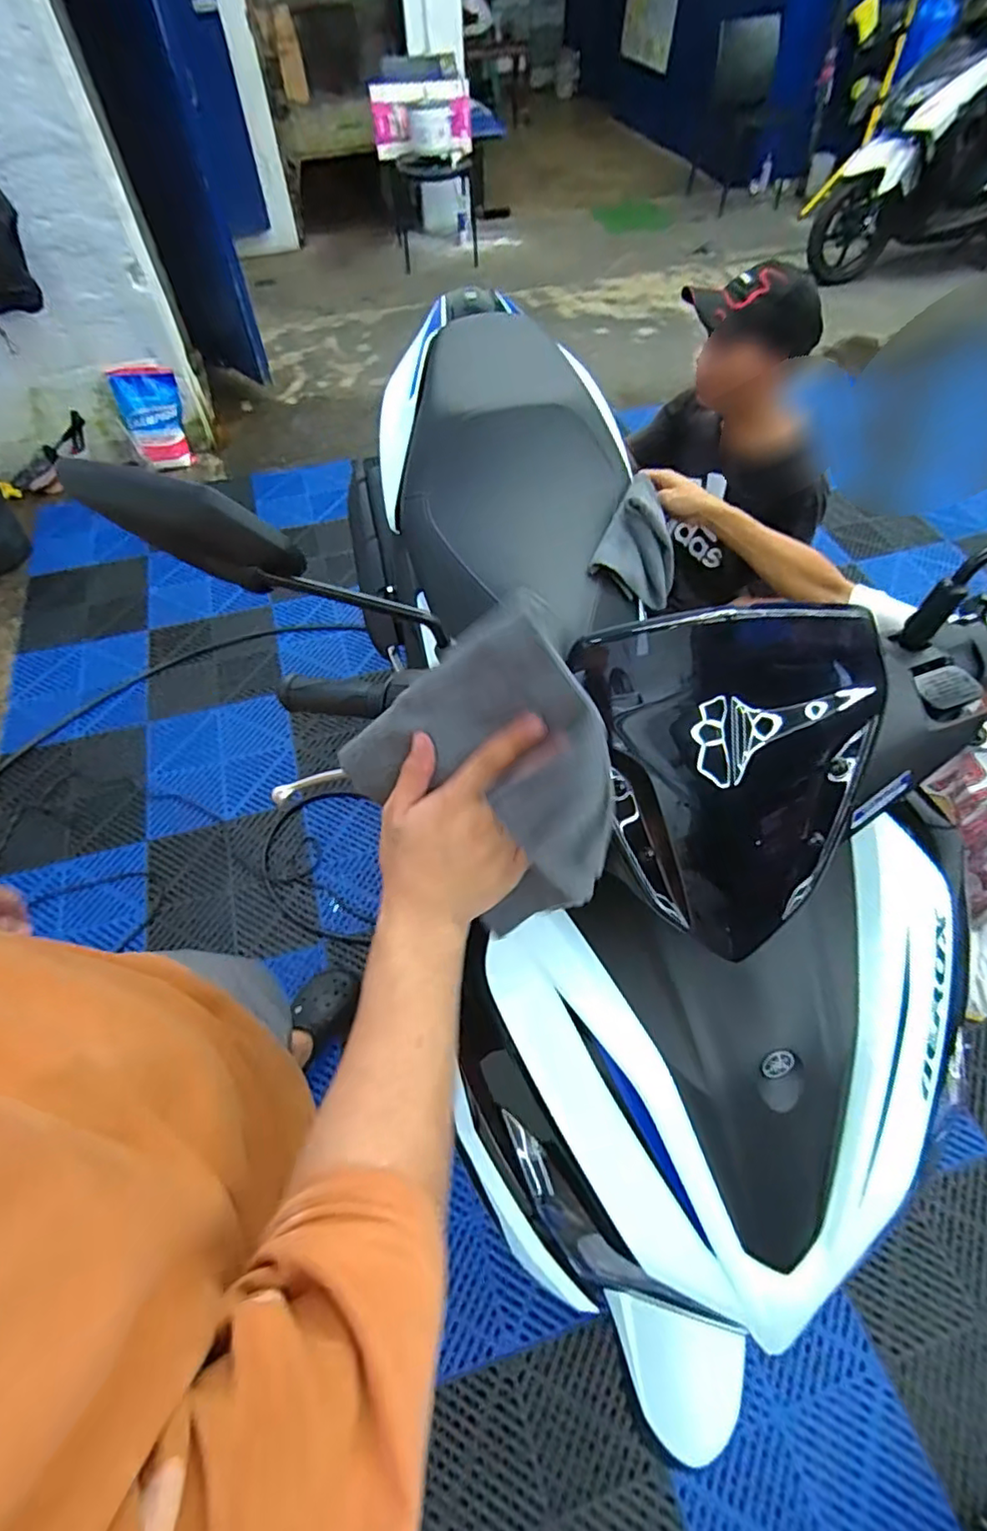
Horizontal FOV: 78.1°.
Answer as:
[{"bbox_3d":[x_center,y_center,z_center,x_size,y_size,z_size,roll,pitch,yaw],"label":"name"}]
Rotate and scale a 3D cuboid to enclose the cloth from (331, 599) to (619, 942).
[{"bbox_3d":[0.008,0.010,0.431,0.187,0.192,0.066,58,29,13],"label":"cloth"}]

